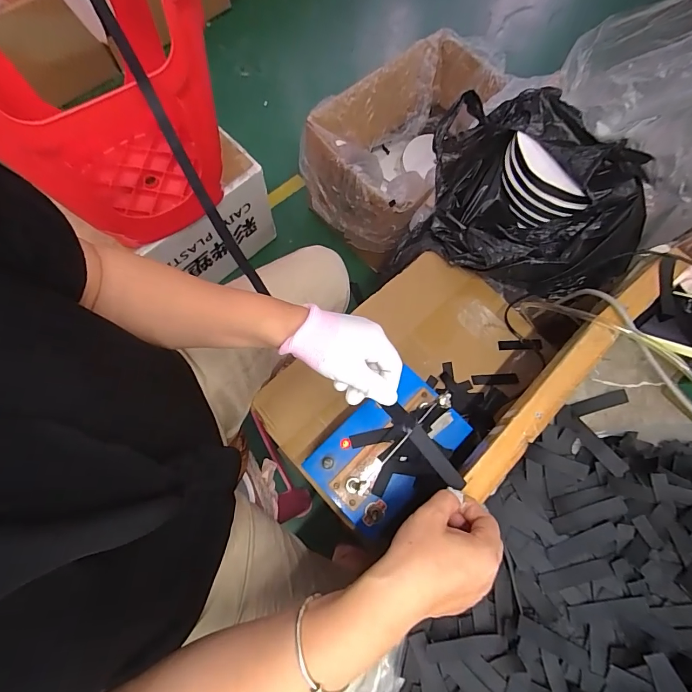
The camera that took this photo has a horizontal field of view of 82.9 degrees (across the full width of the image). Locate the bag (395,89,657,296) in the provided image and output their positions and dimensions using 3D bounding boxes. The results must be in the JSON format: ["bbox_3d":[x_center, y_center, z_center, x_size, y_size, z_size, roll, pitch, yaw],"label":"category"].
[{"bbox_3d":[0.297,-0.251,0.648,0.340,0.160,0.304,21,74,2],"label":"bag"}]

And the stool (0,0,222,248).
[{"bbox_3d":[-0.392,-0.410,0.654,0.352,0.447,0.359,-34,79,-12],"label":"stool"}]

